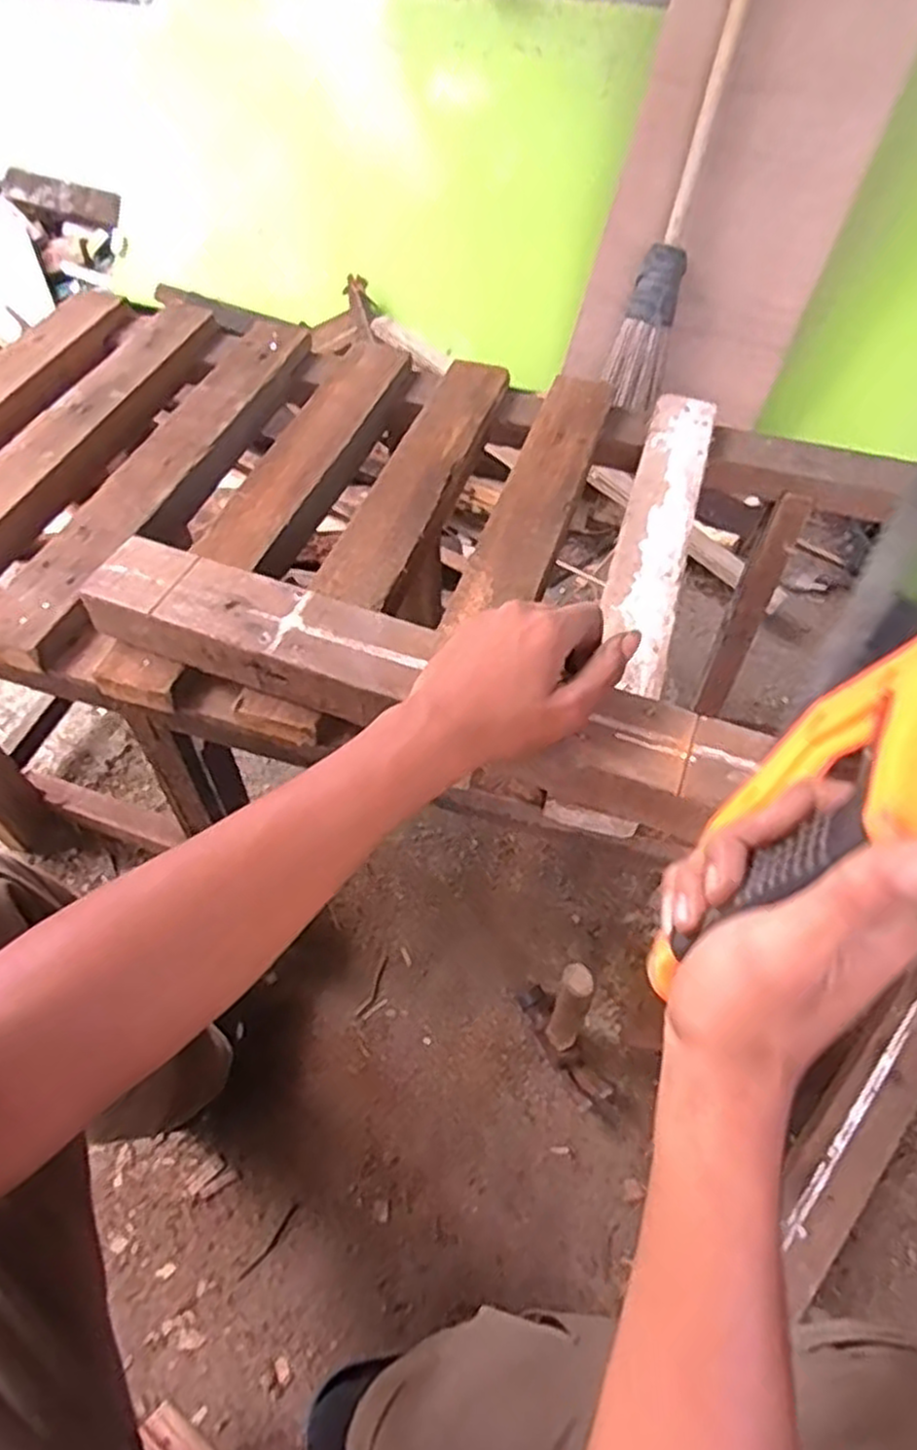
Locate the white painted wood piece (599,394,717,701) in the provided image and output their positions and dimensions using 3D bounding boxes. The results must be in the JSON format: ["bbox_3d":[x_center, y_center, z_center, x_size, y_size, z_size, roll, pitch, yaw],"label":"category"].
[{"bbox_3d":[0.161,-0.163,0.612,0.054,0.012,0.349,15,55,9],"label":"white painted wood piece"}]

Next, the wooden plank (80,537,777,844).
[{"bbox_3d":[-0.036,-0.025,0.480,0.422,0.045,0.068,19,58,11],"label":"wooden plank"}]

